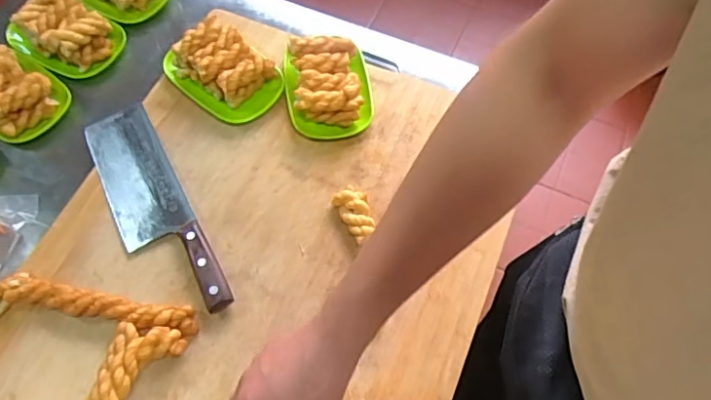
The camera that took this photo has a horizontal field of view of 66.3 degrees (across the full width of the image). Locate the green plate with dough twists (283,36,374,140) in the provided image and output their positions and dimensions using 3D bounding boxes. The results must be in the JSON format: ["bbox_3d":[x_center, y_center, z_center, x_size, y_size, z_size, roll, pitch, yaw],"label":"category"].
[{"bbox_3d":[-0.036,-0.155,0.741,0.118,0.056,0.140,-7,65,-4],"label":"green plate with dough twists"}]

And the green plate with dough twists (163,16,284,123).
[{"bbox_3d":[-0.185,-0.186,0.759,0.167,0.055,0.114,34,68,15],"label":"green plate with dough twists"}]

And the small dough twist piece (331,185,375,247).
[{"bbox_3d":[0.001,0.015,0.676,0.040,0.028,0.079,-25,67,-12],"label":"small dough twist piece"}]

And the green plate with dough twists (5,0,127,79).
[{"bbox_3d":[-0.430,-0.253,0.808,0.144,0.056,0.117,29,67,13],"label":"green plate with dough twists"}]

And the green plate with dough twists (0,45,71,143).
[{"bbox_3d":[-0.488,-0.155,0.763,0.129,0.062,0.119,37,69,16],"label":"green plate with dough twists"}]

